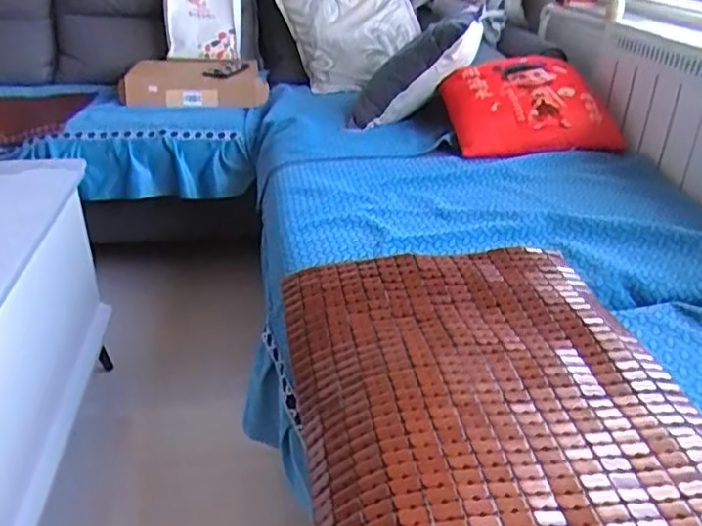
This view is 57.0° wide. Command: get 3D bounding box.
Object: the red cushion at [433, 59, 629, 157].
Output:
[{"bbox_3d":[0.381,-0.348,1.417,0.335,0.070,0.303,-10,64,-3],"label":"red cushion"}]

